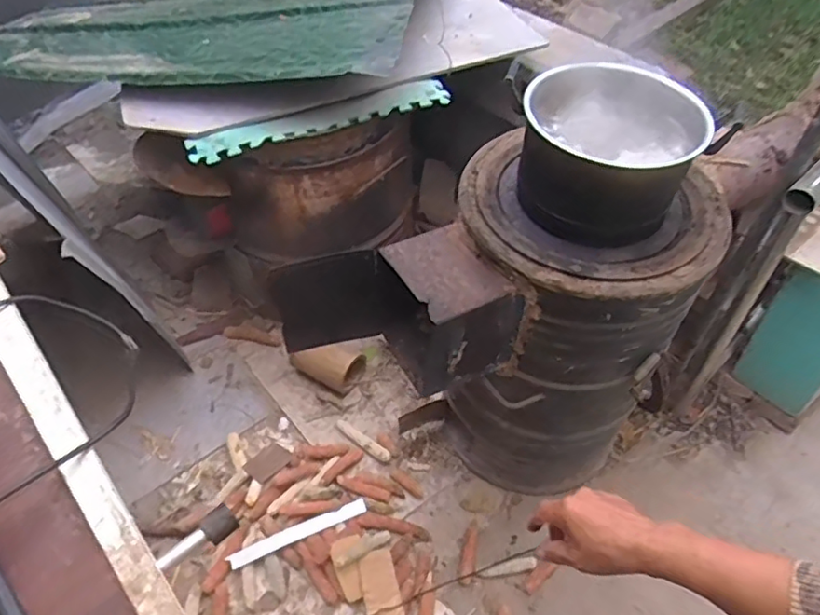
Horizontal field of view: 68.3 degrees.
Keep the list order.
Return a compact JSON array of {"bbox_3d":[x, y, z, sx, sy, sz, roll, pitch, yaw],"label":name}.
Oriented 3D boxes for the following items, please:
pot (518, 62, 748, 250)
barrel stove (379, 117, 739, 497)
[{"bbox_3d":[0.311,-0.234,0.955,0.268,0.190,0.232,2,50,2],"label":"pot"},{"bbox_3d":[0.254,0.094,1.267,0.432,0.730,0.538,36,59,26],"label":"barrel stove"}]

